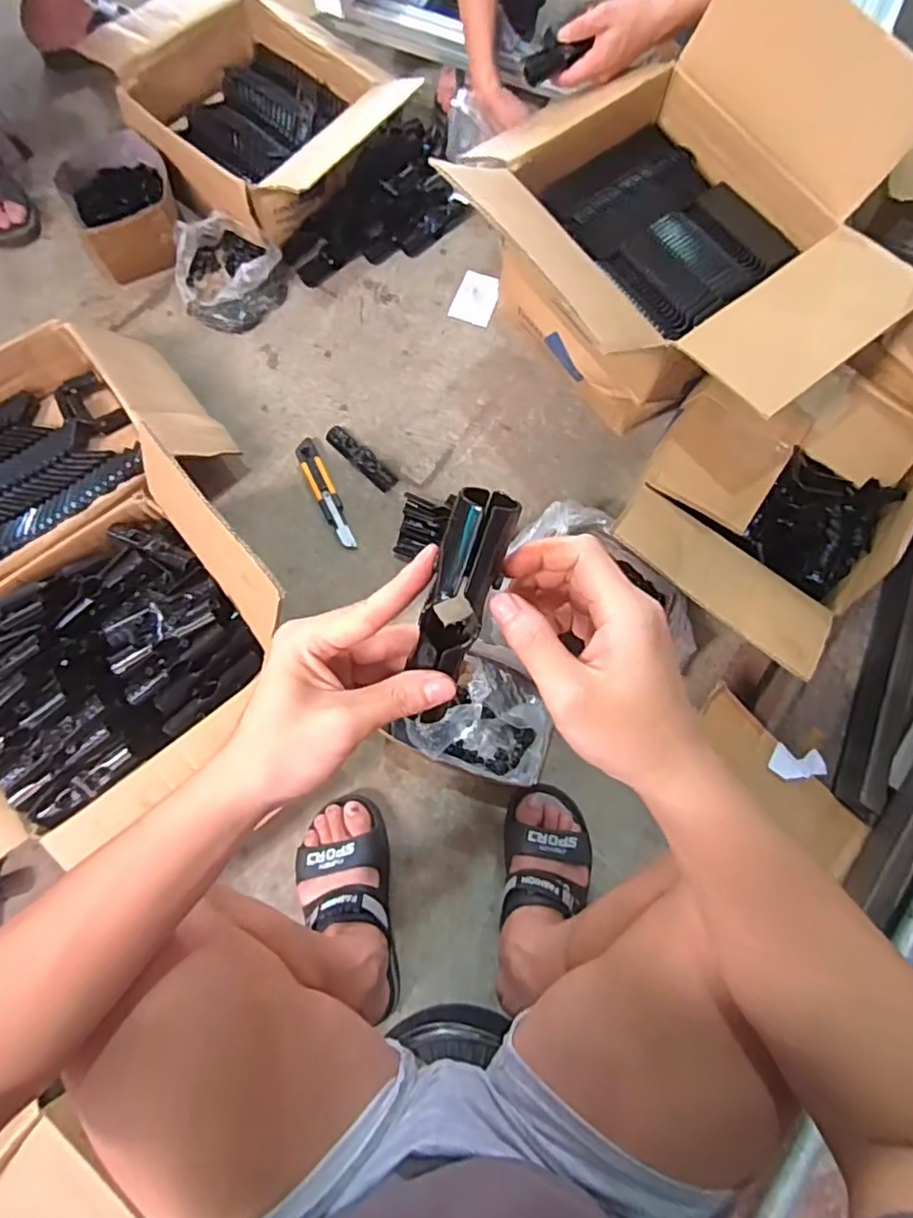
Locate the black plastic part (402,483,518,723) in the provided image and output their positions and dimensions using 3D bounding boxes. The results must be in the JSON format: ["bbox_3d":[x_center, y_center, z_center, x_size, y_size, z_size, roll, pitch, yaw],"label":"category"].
[{"bbox_3d":[0.000,0.000,0.328,0.031,0.025,0.128,20,114,6],"label":"black plastic part"}]

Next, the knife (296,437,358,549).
[{"bbox_3d":[-0.194,-0.173,0.922,0.033,0.011,0.187,-26,76,-7],"label":"knife"}]

